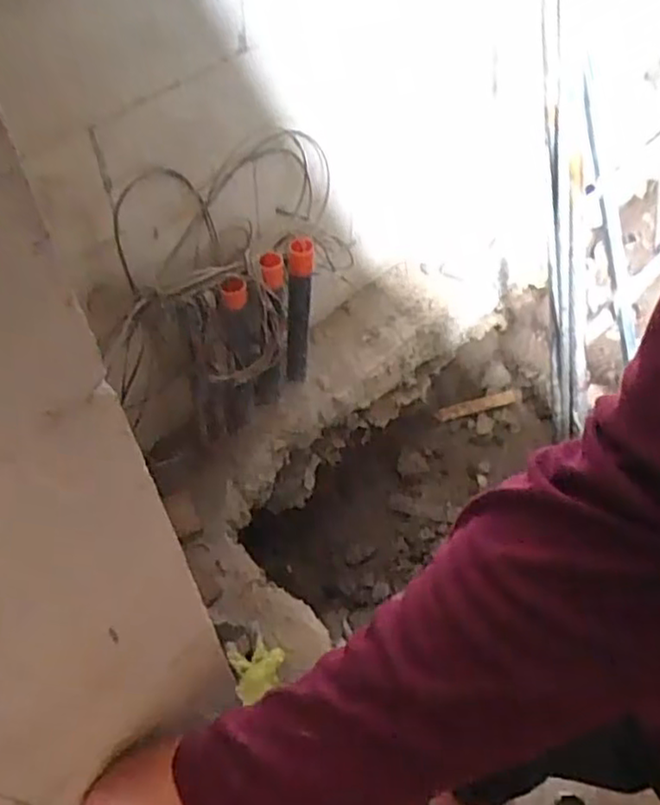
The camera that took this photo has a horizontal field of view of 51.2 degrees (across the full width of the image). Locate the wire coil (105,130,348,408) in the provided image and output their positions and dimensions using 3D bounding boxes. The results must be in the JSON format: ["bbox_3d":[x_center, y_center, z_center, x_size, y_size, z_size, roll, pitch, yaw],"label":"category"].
[{"bbox_3d":[-0.154,-0.367,1.271,0.065,0.216,0.533,23,45,35],"label":"wire coil"}]

